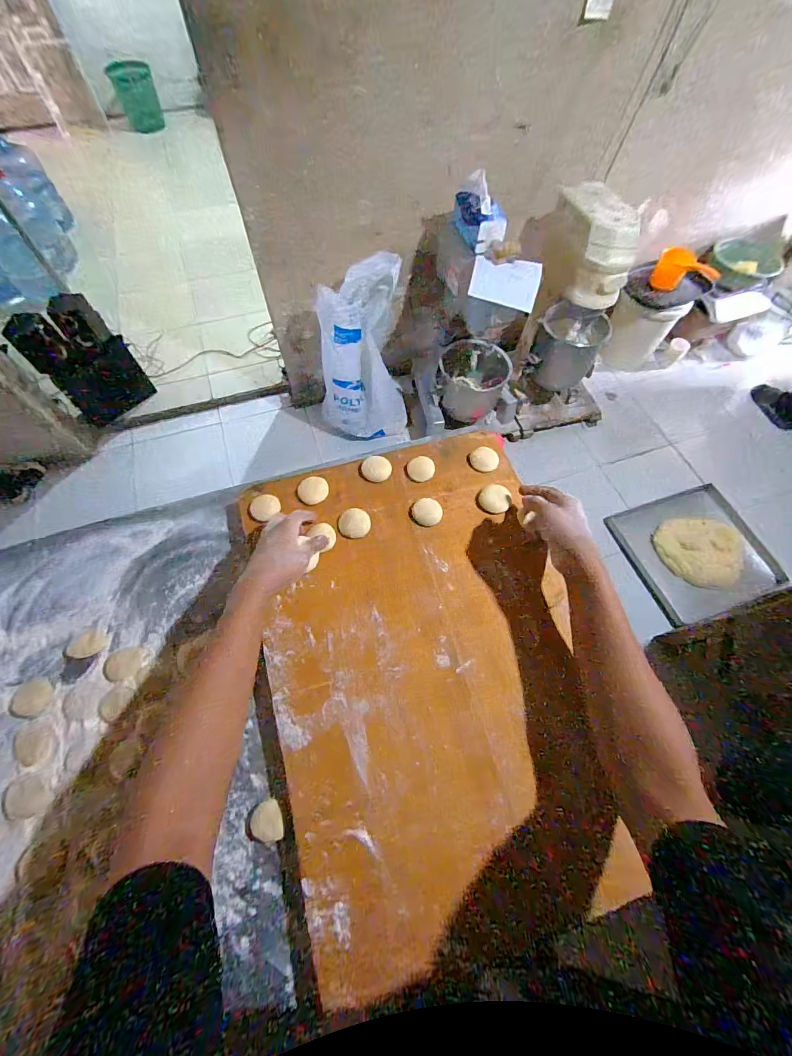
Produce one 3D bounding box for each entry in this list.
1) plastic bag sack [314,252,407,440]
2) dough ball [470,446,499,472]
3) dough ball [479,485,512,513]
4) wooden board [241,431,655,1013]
[{"bbox_3d":[-0.124,-0.668,1.543,0.374,0.577,0.318,-5,64,-4],"label":"plastic bag sack"},{"bbox_3d":[0.142,-0.110,0.621,0.044,0.011,0.047,1,64,-1],"label":"dough ball"},{"bbox_3d":[0.150,-0.044,0.585,0.044,0.011,0.043,1,64,-1],"label":"dough ball"},{"bbox_3d":[0.037,0.142,0.494,0.388,0.038,0.584,-15,65,-6],"label":"wooden board"}]

